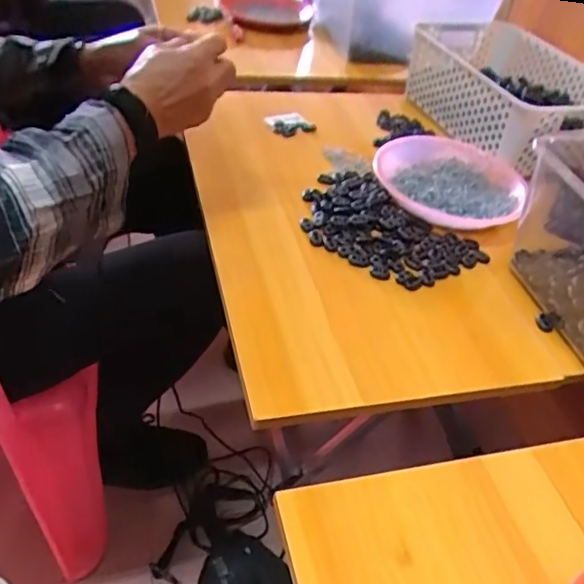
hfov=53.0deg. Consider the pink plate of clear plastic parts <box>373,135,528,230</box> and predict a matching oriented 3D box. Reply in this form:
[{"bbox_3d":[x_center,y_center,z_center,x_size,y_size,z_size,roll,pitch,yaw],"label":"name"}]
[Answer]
[{"bbox_3d":[0.208,-0.155,0.763,0.186,0.022,0.203,2,44,-2],"label":"pink plate of clear plastic parts"}]

